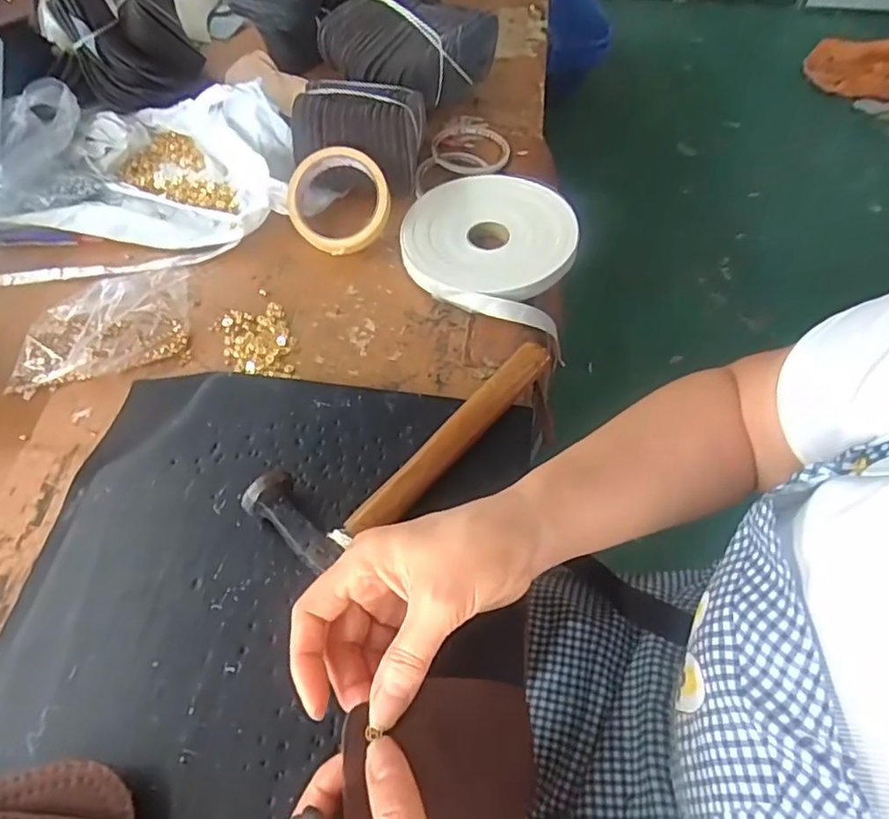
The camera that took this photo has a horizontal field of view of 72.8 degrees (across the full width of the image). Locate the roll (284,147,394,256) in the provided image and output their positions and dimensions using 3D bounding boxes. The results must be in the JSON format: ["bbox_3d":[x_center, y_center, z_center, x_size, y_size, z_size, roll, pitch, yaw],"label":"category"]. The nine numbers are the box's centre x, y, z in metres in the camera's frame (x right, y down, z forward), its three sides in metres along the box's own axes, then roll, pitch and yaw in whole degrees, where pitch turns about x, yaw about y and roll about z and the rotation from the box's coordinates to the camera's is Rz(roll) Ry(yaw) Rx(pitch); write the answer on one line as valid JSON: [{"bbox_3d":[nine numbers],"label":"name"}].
[{"bbox_3d":[-0.099,-0.196,0.569,0.095,0.022,0.095,0,92,3],"label":"roll"}]

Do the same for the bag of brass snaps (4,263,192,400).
[{"bbox_3d":[-0.289,-0.077,0.507,0.139,0.028,0.106,-14,57,-12],"label":"bag of brass snaps"}]

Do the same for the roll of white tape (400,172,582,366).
[{"bbox_3d":[0.042,-0.157,0.566,0.155,0.034,0.173,8,56,2],"label":"roll of white tape"}]

